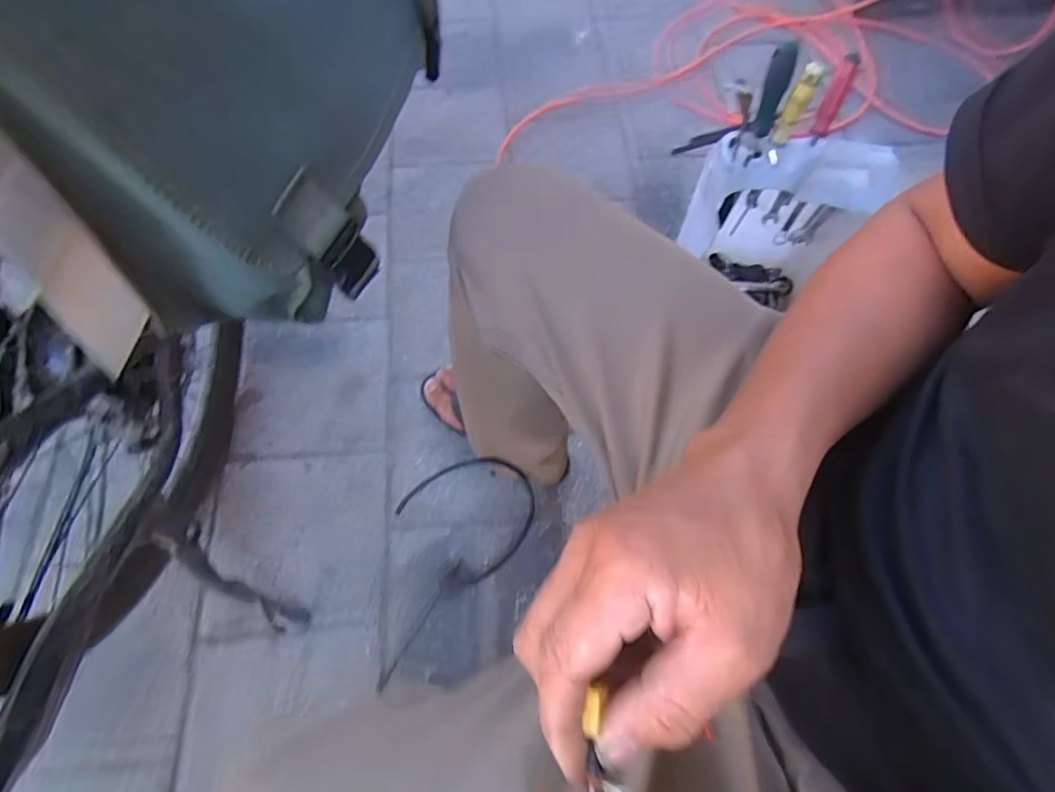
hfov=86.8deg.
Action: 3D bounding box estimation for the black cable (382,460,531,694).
[{"bbox_3d":[-0.132,0.199,0.766,0.316,0.062,0.174,-40,72,-19],"label":"black cable"}]

